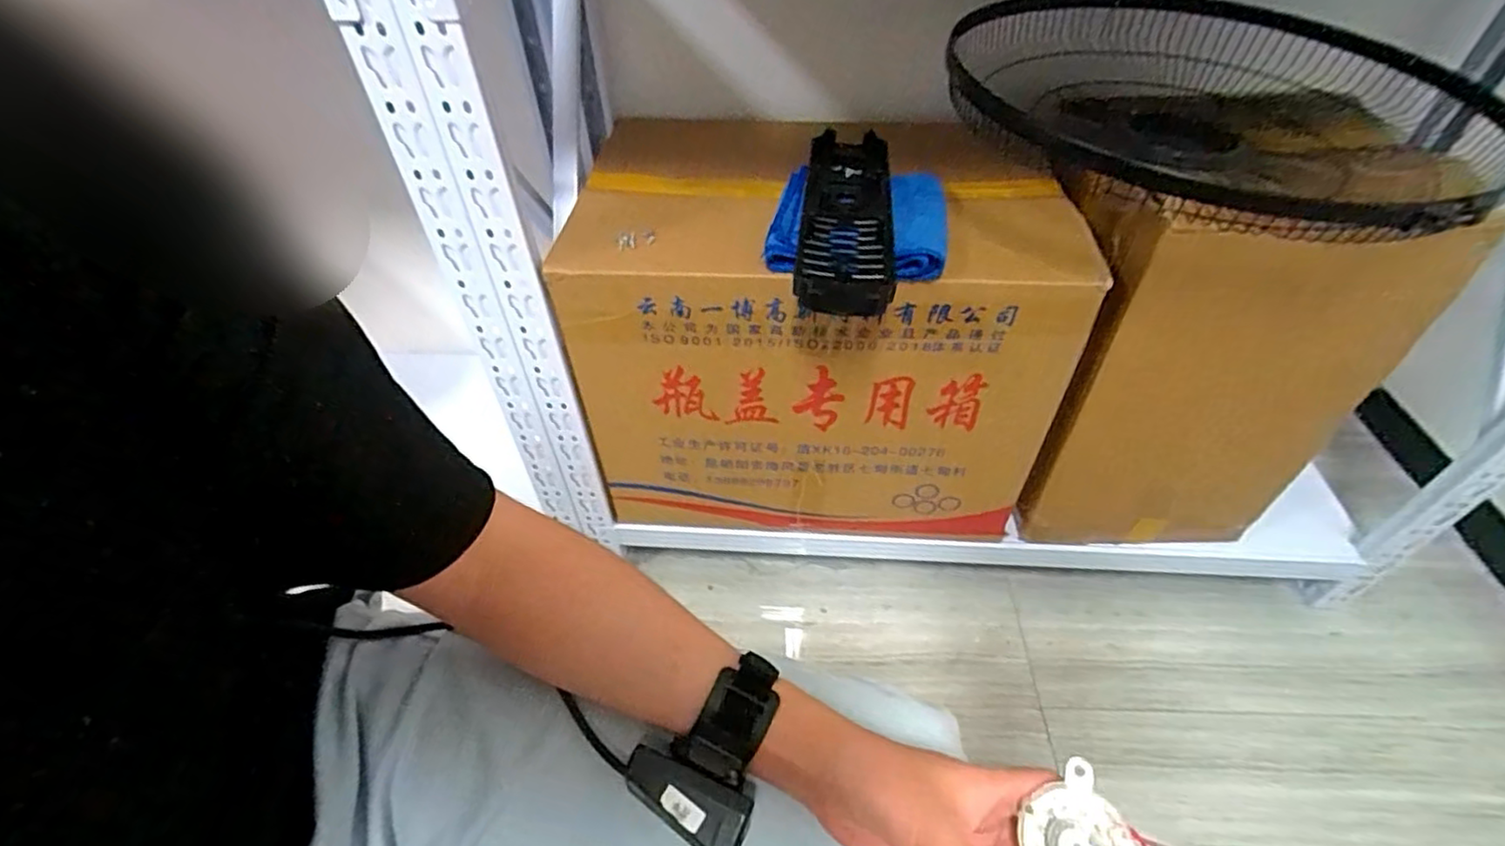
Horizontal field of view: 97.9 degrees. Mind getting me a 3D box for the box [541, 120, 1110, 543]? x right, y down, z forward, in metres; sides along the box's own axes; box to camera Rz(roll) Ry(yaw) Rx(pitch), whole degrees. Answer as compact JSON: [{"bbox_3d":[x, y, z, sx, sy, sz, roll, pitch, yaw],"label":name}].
[{"bbox_3d":[0.079,-0.086,0.905,0.581,0.451,0.253,2,46,4],"label":"box"}]

